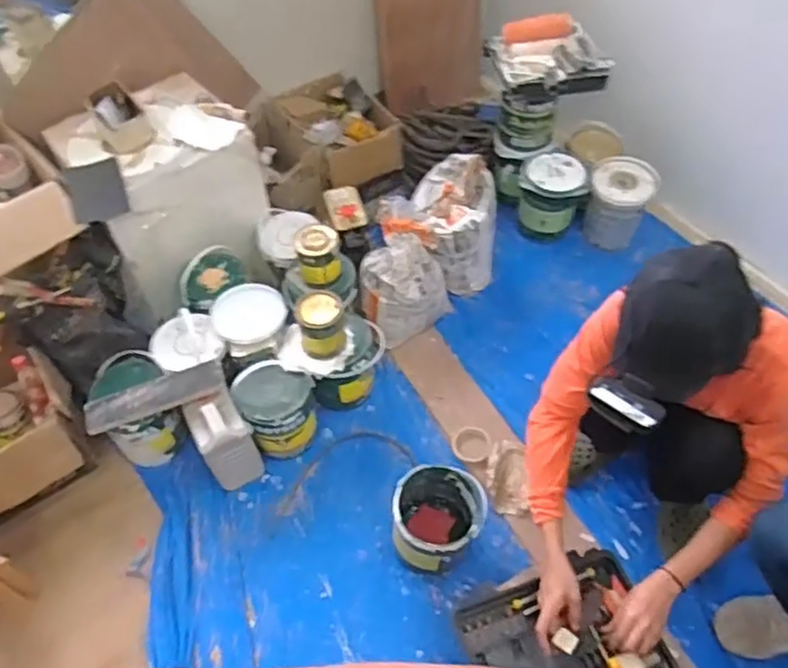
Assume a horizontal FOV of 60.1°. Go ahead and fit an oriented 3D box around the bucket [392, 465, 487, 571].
[{"bbox_3d":[0.095,0.410,1.457,0.183,0.188,0.194,-1,54,1],"label":"bucket"}]

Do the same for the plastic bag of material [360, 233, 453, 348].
[{"bbox_3d":[0.022,-0.104,1.758,0.218,0.307,0.173,7,54,7],"label":"plastic bag of material"}]

